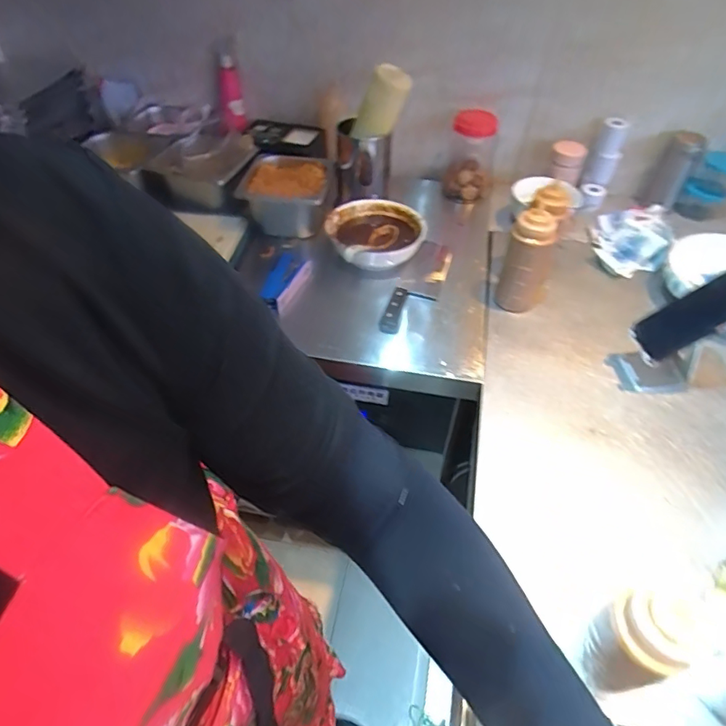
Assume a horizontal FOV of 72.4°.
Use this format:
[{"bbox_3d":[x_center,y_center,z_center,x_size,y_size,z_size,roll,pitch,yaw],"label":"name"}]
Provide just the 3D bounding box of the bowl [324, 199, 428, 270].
[{"bbox_3d":[0.022,-0.226,0.890,0.166,0.065,0.192,-7,47,-11],"label":"bowl"}]

